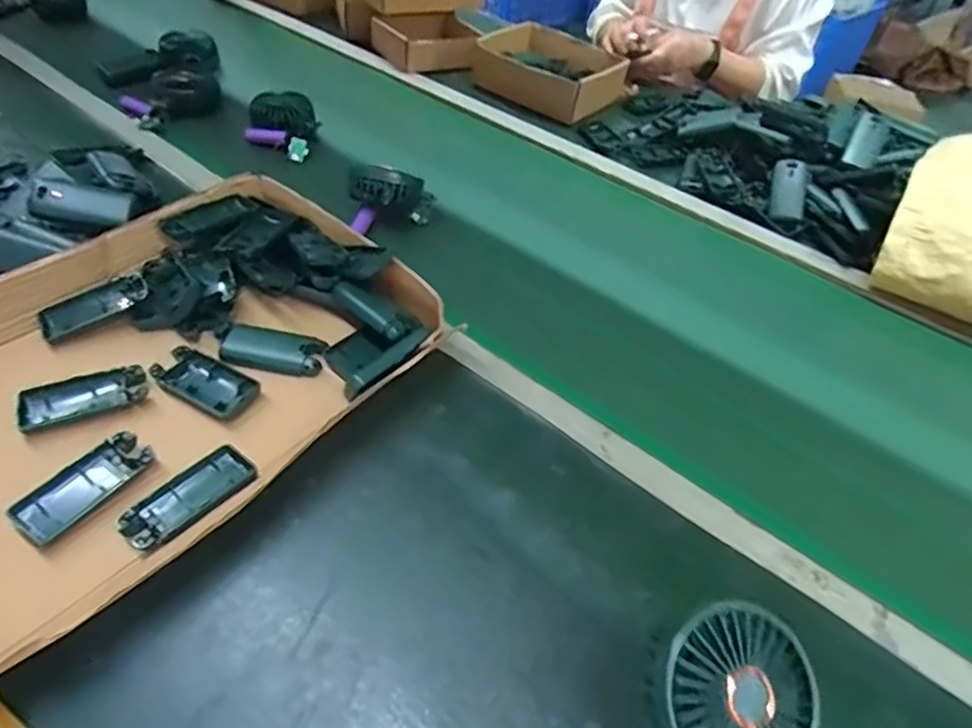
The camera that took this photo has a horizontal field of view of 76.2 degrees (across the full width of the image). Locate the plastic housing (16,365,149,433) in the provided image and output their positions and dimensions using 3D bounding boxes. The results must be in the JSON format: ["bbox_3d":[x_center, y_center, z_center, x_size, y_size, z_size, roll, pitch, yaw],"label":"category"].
[{"bbox_3d":[-0.338,0.026,0.521,0.093,0.016,0.043,-22,53,-21],"label":"plastic housing"}]

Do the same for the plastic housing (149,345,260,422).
[{"bbox_3d":[-0.243,0.015,0.541,0.089,0.012,0.048,27,52,19],"label":"plastic housing"}]

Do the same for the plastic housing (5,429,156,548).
[{"bbox_3d":[-0.301,0.092,0.468,0.042,0.016,0.094,29,53,21],"label":"plastic housing"}]

